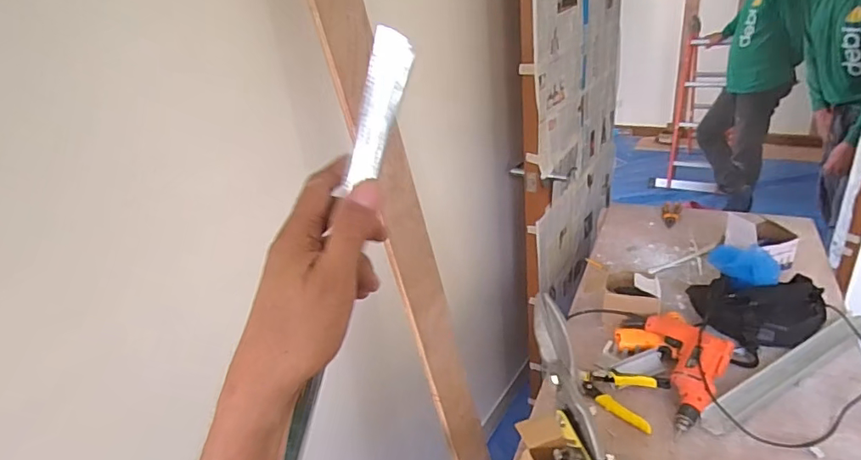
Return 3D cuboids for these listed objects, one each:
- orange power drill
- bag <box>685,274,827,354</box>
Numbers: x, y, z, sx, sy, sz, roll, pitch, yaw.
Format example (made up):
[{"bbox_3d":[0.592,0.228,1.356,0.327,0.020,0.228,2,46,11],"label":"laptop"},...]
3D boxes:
[{"bbox_3d":[0.542,0.274,1.022,0.154,0.102,0.244,-2,26,9],"label":"orange power drill"},{"bbox_3d":[0.740,0.183,1.134,0.266,0.121,0.150,8,29,27],"label":"bag"}]

